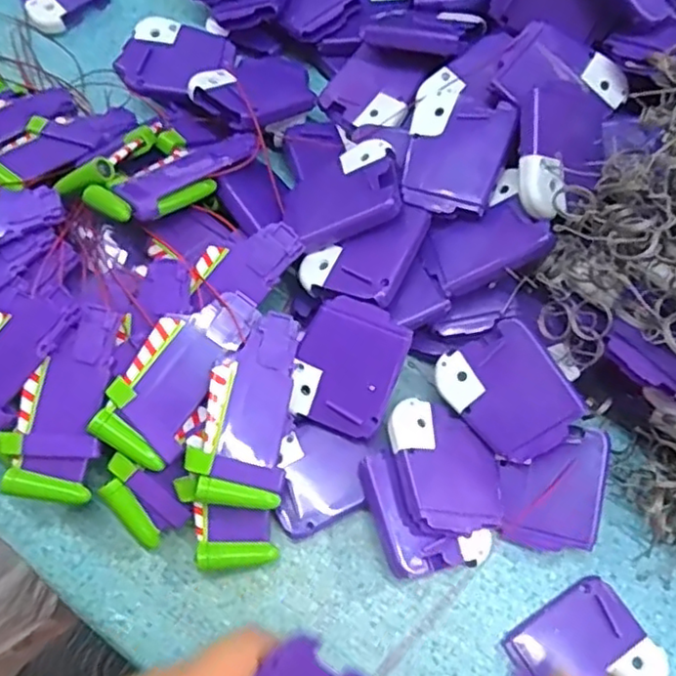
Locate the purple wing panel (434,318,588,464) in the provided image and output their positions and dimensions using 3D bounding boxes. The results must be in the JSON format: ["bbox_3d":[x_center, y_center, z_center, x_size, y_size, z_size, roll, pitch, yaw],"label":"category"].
[{"bbox_3d":[0.081,0.026,0.308,0.049,0.004,0.061,-39,78,12],"label":"purple wing panel"}]

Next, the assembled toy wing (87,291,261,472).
[{"bbox_3d":[-0.074,0.014,0.299,0.038,0.008,0.088,27,71,10],"label":"assembled toy wing"}]

